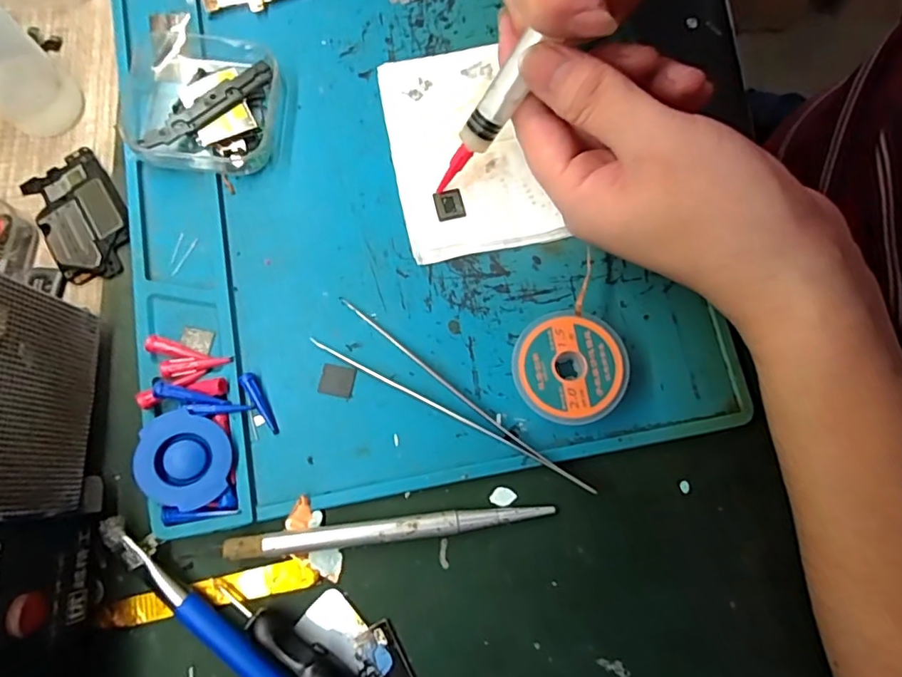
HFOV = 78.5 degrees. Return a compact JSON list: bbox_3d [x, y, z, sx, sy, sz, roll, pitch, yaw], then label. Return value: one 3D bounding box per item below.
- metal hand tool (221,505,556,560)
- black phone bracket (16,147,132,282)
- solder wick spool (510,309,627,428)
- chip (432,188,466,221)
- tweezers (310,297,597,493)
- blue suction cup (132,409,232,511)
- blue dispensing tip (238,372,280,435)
[{"bbox_3d":[-0.023,0.075,0.216,0.125,0.012,0.008,-6,77,-1],"label":"metal hand tool"},{"bbox_3d":[-0.170,-0.056,0.252,0.037,0.004,0.063,-32,79,-7],"label":"black phone bracket"},{"bbox_3d":[0.049,0.012,0.228,0.045,0.012,0.045,0,77,0],"label":"solder wick spool"},{"bbox_3d":[-0.001,-0.060,0.246,0.012,0.004,0.014,-15,78,-3],"label":"chip"},{"bbox_3d":[-0.002,0.029,0.227,0.127,0.008,0.022,37,80,8],"label":"tweezers"},{"bbox_3d":[-0.105,0.048,0.218,0.035,0.010,0.035,3,76,-15],"label":"blue suction cup"},{"bbox_3d":[-0.079,0.027,0.231,0.007,0.005,0.028,-28,92,-6],"label":"blue dispensing tip"}]

